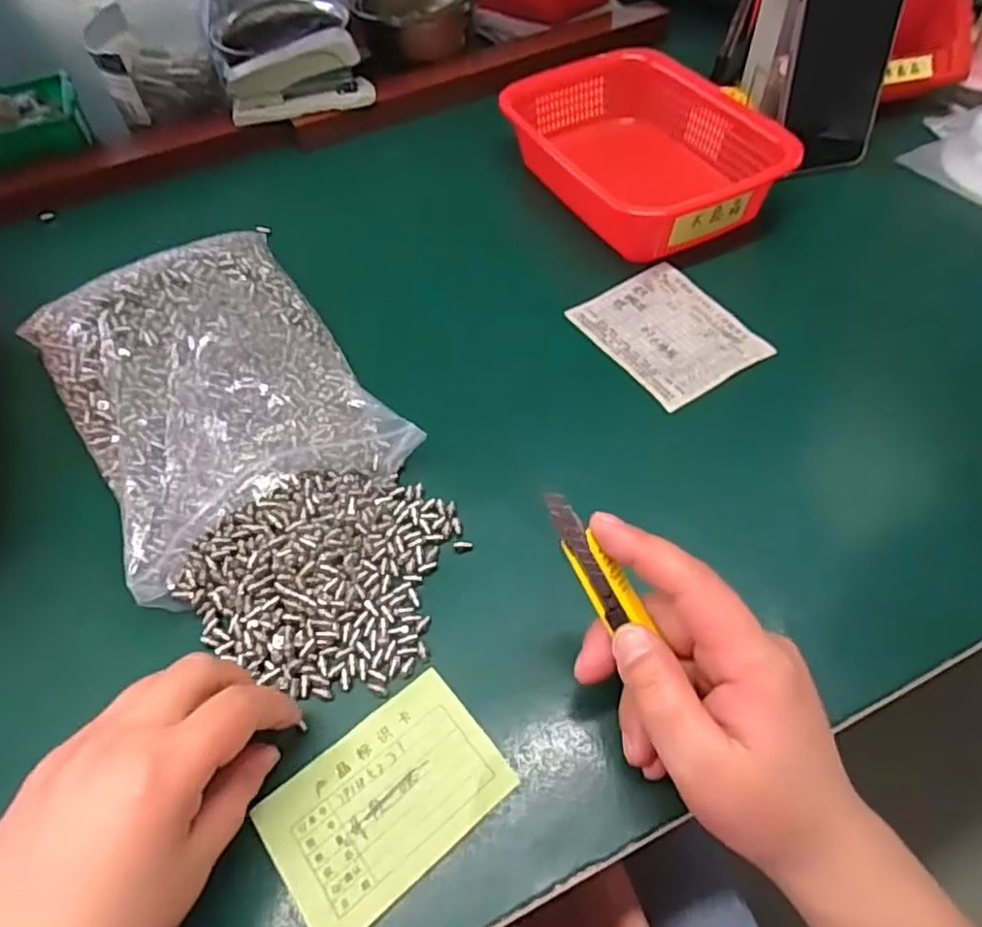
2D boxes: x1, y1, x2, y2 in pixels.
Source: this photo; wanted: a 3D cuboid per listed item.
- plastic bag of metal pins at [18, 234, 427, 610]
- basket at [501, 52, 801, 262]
[{"bbox_3d":[-0.167,-0.051,0.388,0.159,0.047,0.226,-31,58,-19],"label":"plastic bag of metal pins"},{"bbox_3d":[0.115,-0.247,0.515,0.140,0.060,0.206,-25,57,-15],"label":"basket"}]

